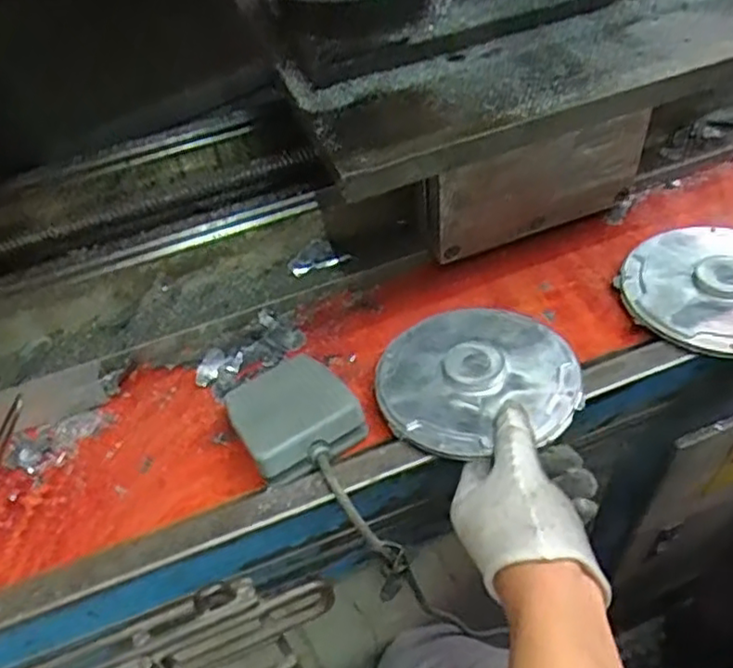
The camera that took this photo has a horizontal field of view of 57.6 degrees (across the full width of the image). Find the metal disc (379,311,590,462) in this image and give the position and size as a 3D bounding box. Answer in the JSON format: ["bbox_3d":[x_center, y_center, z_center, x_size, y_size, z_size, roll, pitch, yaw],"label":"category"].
[{"bbox_3d":[0.077,0.027,0.476,0.138,0.018,0.126,-3,49,4],"label":"metal disc"}]

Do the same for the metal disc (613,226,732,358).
[{"bbox_3d":[0.275,-0.041,0.518,0.138,0.020,0.140,-3,49,4],"label":"metal disc"}]

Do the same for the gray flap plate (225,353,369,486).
[{"bbox_3d":[-0.055,0.052,0.472,0.083,0.036,0.096,-28,52,-17],"label":"gray flap plate"}]

